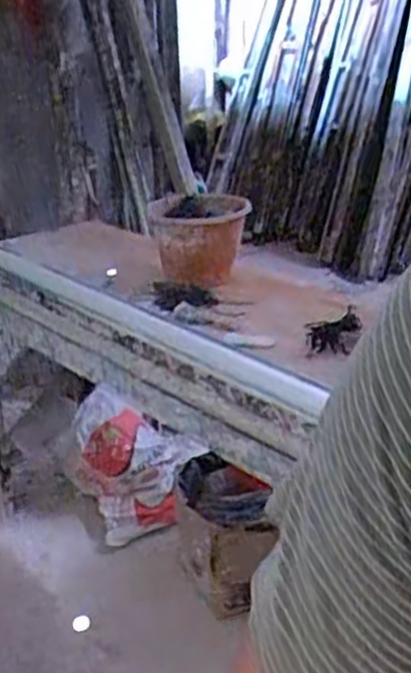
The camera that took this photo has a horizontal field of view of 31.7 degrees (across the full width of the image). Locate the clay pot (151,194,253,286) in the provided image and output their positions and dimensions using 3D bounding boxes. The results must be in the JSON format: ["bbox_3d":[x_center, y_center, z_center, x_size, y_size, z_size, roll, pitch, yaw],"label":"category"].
[{"bbox_3d":[-0.019,-0.278,1.927,0.239,0.194,0.300,-2,25,-3],"label":"clay pot"}]

